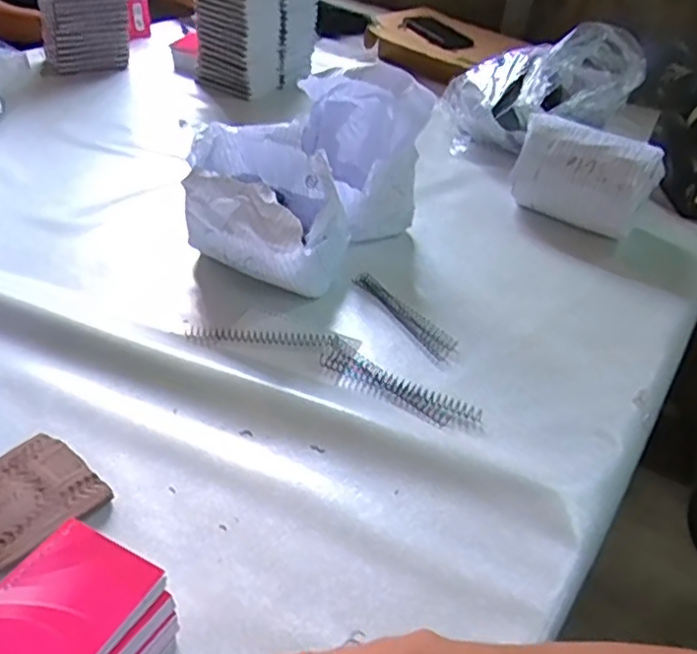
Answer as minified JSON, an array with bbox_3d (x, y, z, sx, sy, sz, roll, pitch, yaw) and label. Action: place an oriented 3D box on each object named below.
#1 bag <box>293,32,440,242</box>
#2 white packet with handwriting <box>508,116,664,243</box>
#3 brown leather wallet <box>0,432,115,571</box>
[{"bbox_3d":[0.015,-0.236,0.820,0.116,0.178,0.211,-9,41,-19],"label":"bag"},{"bbox_3d":[0.312,-0.200,0.859,0.180,0.117,0.062,32,45,28],"label":"white packet with handwriting"},{"bbox_3d":[-0.238,0.126,0.467,0.088,0.023,0.091,30,44,26],"label":"brown leather wallet"}]

